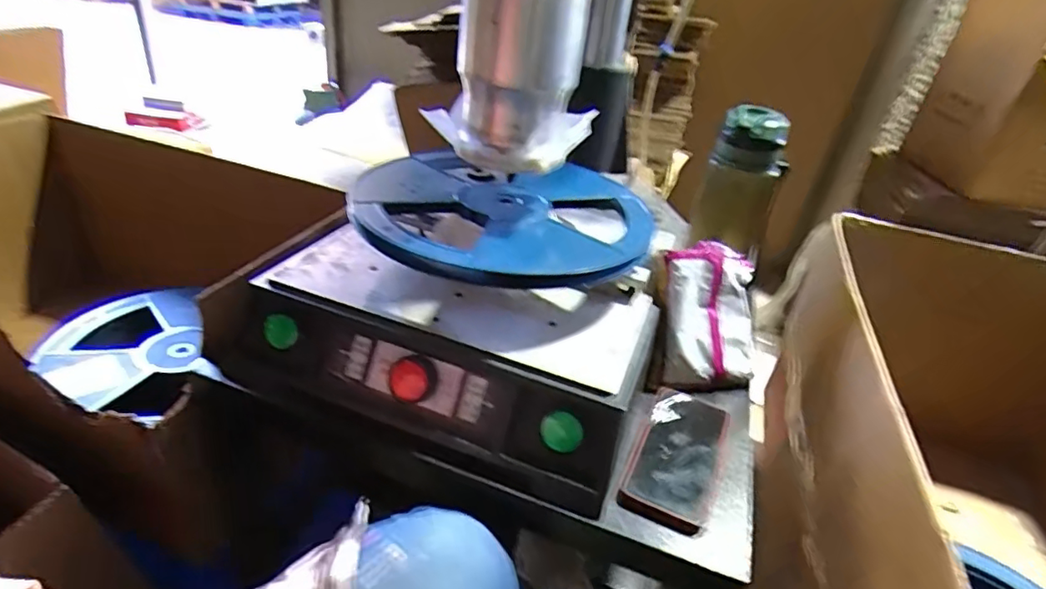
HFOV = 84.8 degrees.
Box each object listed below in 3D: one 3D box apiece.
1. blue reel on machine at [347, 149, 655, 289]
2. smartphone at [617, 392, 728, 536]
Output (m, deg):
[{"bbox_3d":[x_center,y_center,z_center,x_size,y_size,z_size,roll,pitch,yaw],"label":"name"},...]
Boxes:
[{"bbox_3d":[-0.015,-0.080,0.601,0.326,0.042,0.278,3,32,-7],"label":"blue reel on machine"},{"bbox_3d":[0.149,0.144,0.543,0.075,0.011,0.170,19,34,17],"label":"smartphone"}]

